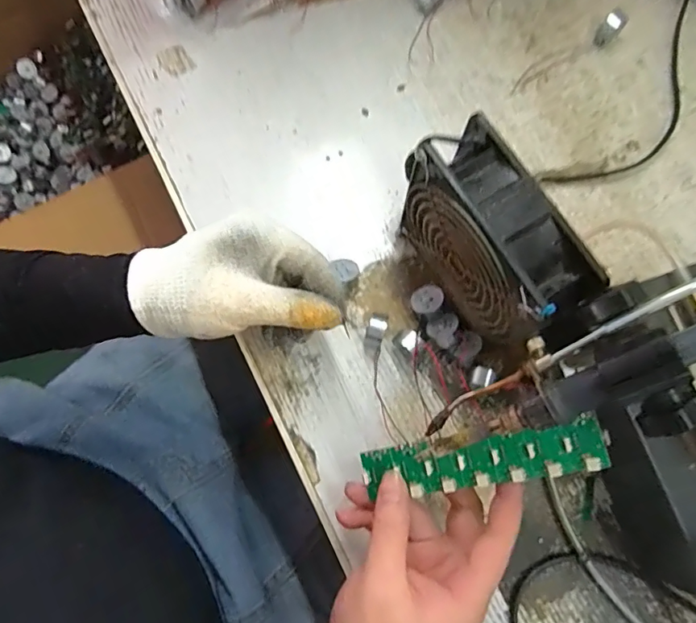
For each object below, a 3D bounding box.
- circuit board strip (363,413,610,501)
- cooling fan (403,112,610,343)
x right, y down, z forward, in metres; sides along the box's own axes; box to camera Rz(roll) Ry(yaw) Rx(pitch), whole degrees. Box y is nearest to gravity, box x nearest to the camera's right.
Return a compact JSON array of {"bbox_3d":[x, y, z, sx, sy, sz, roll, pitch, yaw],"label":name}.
[{"bbox_3d":[0.077,0.087,0.278,0.138,0.007,0.029,-13,77,16],"label":"circuit board strip"},{"bbox_3d":[0.085,-0.040,0.307,0.044,0.119,0.118,-30,80,-6],"label":"cooling fan"}]

